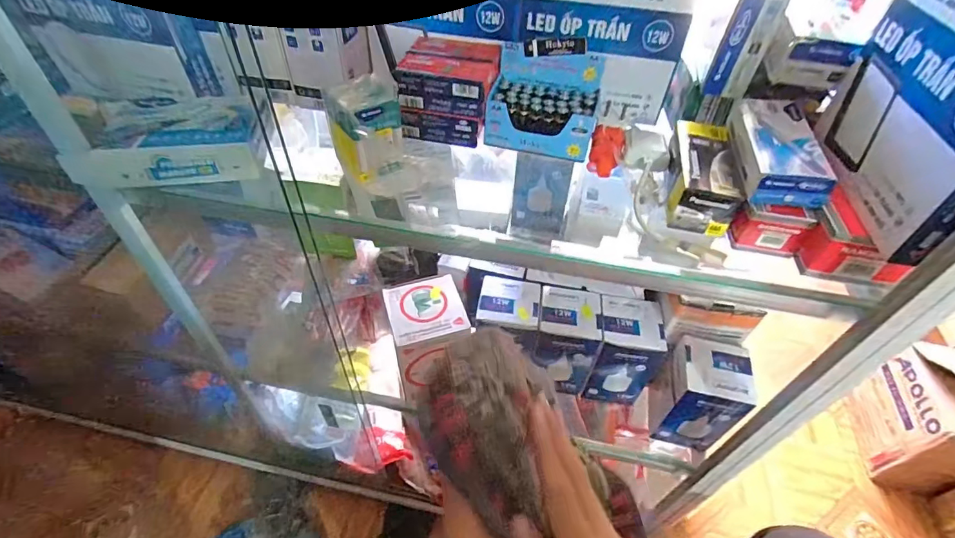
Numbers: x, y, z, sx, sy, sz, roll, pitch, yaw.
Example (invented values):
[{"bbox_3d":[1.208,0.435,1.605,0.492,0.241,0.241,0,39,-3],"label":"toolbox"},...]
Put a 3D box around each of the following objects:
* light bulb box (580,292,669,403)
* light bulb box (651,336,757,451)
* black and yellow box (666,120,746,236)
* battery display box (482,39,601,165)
[{"bbox_3d":[0.220,0.122,0.667,0.099,0.137,0.091,8,47,5],"label":"light bulb box"},{"bbox_3d":[0.303,0.175,0.625,0.081,0.143,0.085,8,47,5],"label":"light bulb box"},{"bbox_3d":[0.229,-0.100,0.456,0.057,0.051,0.139,16,49,12],"label":"black and yellow box"},{"bbox_3d":[0.076,-0.194,0.507,0.119,0.092,0.094,14,48,10],"label":"battery display box"}]

